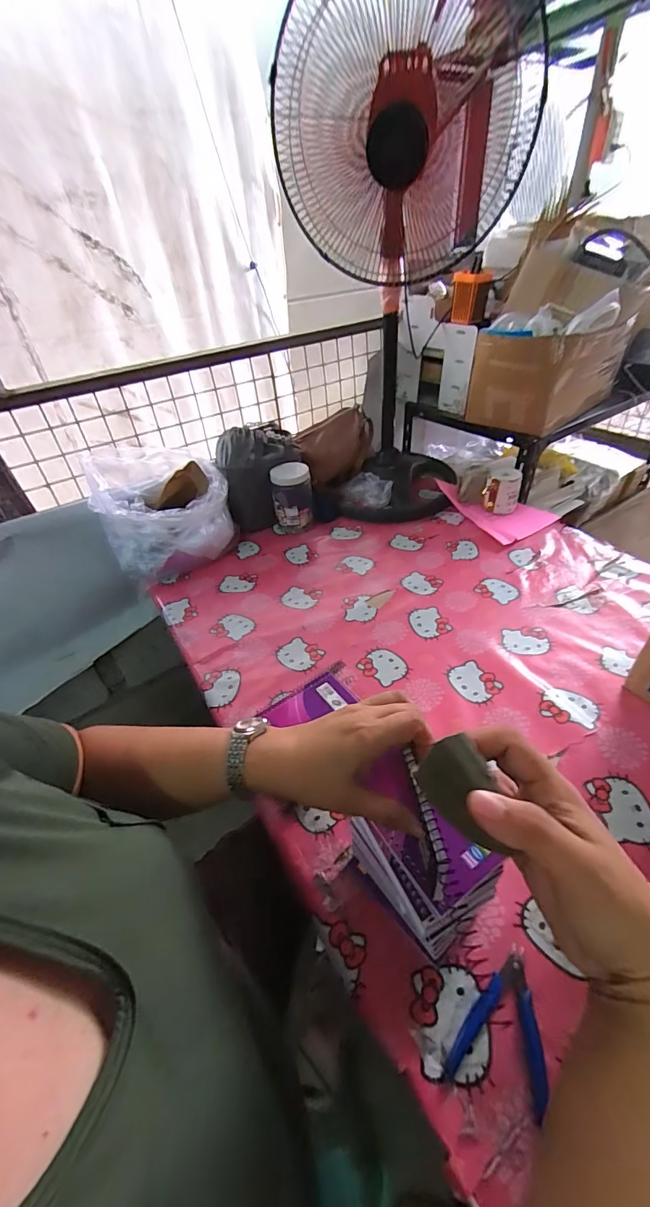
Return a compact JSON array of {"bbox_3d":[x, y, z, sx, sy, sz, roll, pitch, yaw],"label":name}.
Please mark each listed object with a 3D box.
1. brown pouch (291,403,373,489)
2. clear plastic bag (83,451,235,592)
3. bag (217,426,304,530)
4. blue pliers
[{"bbox_3d":[0.042,-0.445,1.216,0.248,0.177,0.063,-32,8,-9],"label":"brown pouch"},{"bbox_3d":[-0.380,-0.224,1.021,0.293,0.250,0.220,-18,41,-14],"label":"clear plastic bag"},{"bbox_3d":[-0.160,-0.323,1.112,0.213,0.249,0.104,-24,43,-21],"label":"bag"},{"bbox_3d":[0.169,0.391,0.406,0.081,0.008,0.115,12,43,20],"label":"blue pliers"}]

